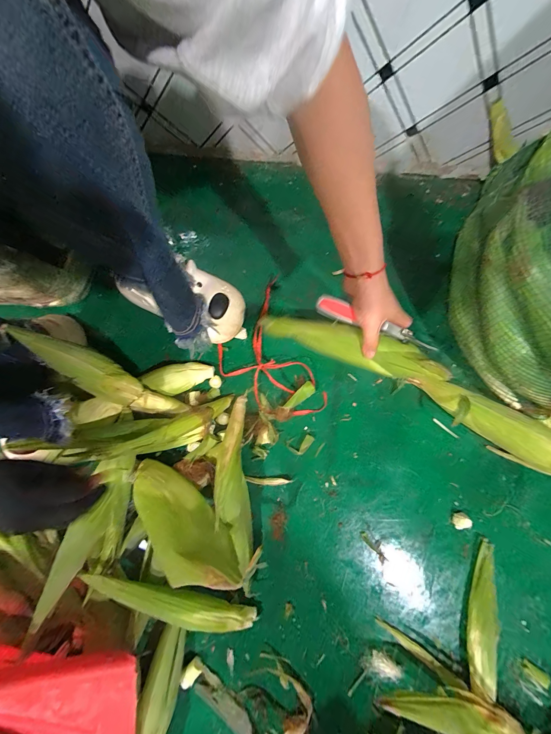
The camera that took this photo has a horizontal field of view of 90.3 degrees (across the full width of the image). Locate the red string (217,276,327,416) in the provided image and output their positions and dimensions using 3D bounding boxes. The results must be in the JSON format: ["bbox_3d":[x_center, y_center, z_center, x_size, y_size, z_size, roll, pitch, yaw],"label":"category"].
[{"bbox_3d":[-0.021,-0.007,0.507,0.160,0.040,0.248,-22,80,-5],"label":"red string"}]

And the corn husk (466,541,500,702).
[{"bbox_3d":[0.324,0.388,0.435,0.039,0.035,0.201,10,79,1],"label":"corn husk"}]

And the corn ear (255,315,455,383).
[{"bbox_3d":[0.127,-0.027,0.417,0.300,0.037,0.048,16,79,-2],"label":"corn ear"}]

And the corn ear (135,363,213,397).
[{"bbox_3d":[-0.175,0.021,0.498,0.122,0.036,0.054,-7,79,-2],"label":"corn ear"}]

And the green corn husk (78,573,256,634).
[{"bbox_3d":[-0.150,0.350,0.399,0.255,0.028,0.036,24,79,-11],"label":"green corn husk"}]

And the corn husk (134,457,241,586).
[{"bbox_3d":[-0.134,0.221,0.389,0.218,0.097,0.036,38,119,26],"label":"corn husk"}]

